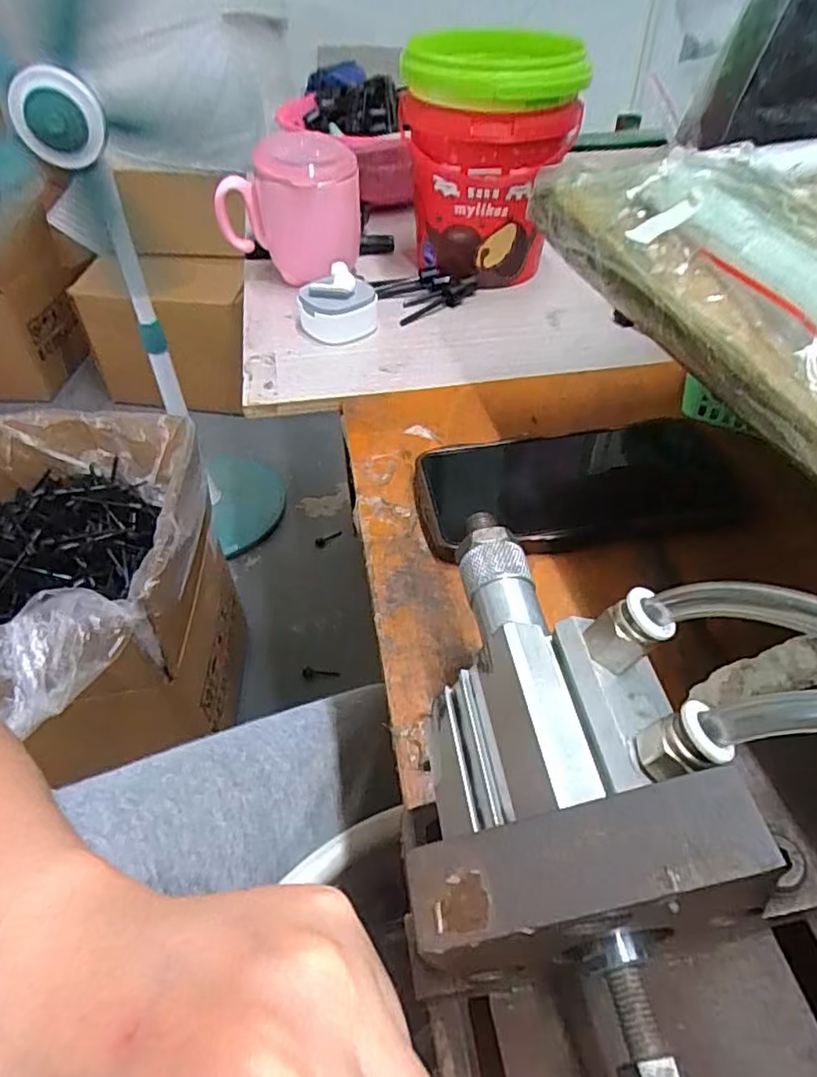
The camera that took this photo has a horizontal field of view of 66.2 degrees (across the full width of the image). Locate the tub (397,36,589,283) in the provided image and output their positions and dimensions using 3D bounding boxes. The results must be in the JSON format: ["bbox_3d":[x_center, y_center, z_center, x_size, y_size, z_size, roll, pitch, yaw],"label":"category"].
[{"bbox_3d":[0.062,-0.302,0.513,0.132,0.160,0.128,-3,46,-3],"label":"tub"}]

